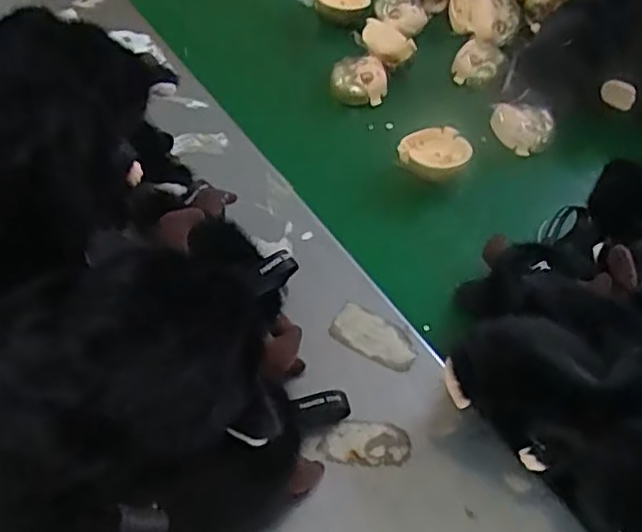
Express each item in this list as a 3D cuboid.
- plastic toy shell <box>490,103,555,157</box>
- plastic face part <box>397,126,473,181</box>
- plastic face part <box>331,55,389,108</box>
[{"bbox_3d":[0.155,-0.104,0.491,0.045,0.023,0.032,4,50,0],"label":"plastic toy shell"},{"bbox_3d":[0.080,-0.079,0.462,0.049,0.021,0.037,-10,51,-12],"label":"plastic face part"},{"bbox_3d":[0.031,-0.150,0.522,0.044,0.028,0.035,0,50,-3],"label":"plastic face part"}]

